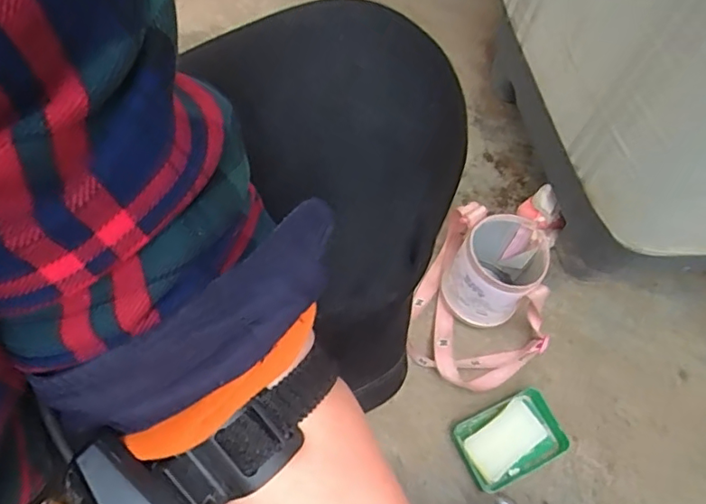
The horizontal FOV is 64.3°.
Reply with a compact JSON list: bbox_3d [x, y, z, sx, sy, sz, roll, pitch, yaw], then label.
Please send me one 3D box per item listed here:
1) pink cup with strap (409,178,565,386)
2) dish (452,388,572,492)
[{"bbox_3d":[0.154,0.058,0.653,0.156,0.123,0.180,10,64,1],"label":"pink cup with strap"},{"bbox_3d":[0.173,0.206,0.620,0.112,0.035,0.080,-22,68,-14],"label":"dish"}]

